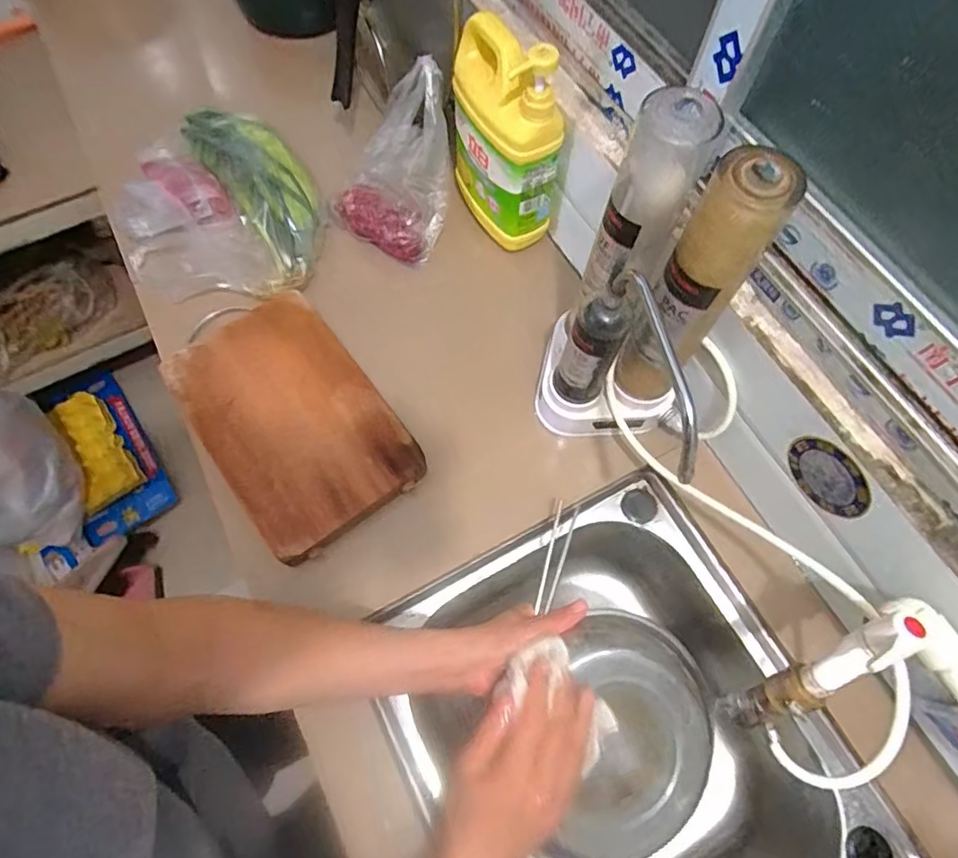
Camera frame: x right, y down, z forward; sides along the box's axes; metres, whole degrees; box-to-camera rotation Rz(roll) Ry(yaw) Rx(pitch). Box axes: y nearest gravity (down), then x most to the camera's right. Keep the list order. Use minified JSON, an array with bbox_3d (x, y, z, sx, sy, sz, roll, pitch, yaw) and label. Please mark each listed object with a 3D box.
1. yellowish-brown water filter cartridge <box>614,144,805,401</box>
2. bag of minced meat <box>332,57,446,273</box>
[{"bbox_3d":[0.167,-0.105,0.458,0.060,0.258,0.064,0,68,0],"label":"yellowish-brown water filter cartridge"},{"bbox_3d":[-0.097,-0.311,0.653,0.119,0.166,0.132,31,71,12],"label":"bag of minced meat"}]

